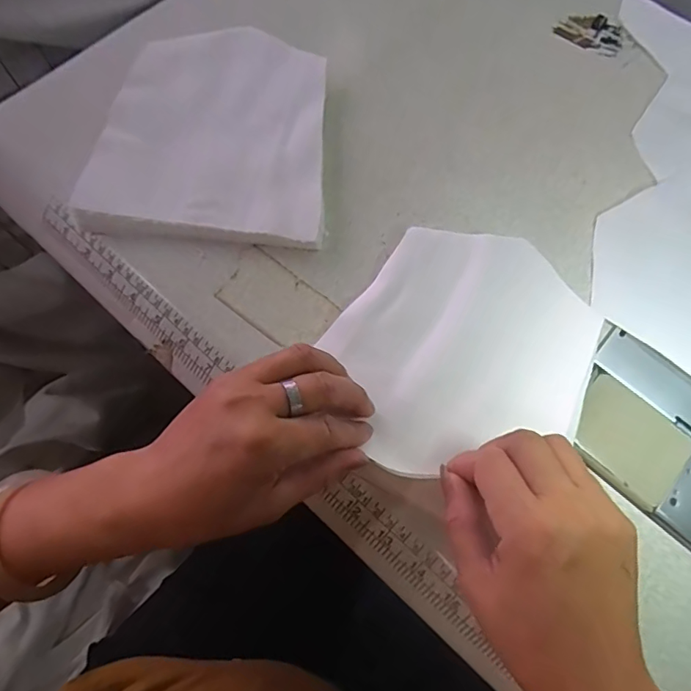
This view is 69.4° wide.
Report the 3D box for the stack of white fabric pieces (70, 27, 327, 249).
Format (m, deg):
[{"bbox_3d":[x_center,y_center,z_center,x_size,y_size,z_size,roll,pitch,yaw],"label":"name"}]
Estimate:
[{"bbox_3d":[-0.097,-0.160,0.374,0.163,0.016,0.180,3,70,-1],"label":"stack of white fabric pieces"}]

